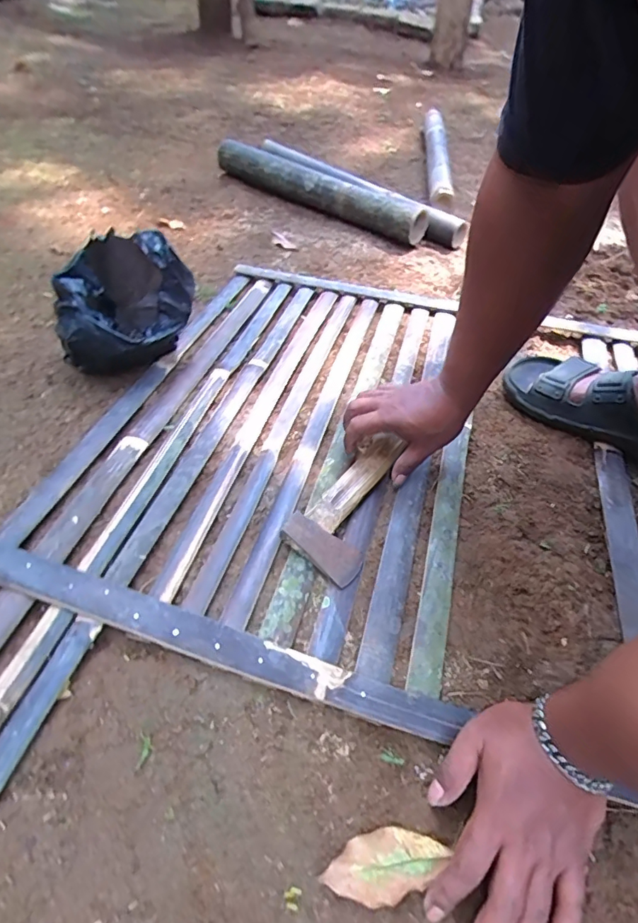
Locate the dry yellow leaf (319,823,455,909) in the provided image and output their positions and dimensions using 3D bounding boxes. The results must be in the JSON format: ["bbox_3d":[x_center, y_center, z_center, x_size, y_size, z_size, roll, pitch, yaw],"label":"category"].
[{"bbox_3d":[0.048,0.296,0.350,0.087,0.005,0.041,-9,50,-12],"label":"dry yellow leaf"}]

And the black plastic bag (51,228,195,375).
[{"bbox_3d":[-0.272,-0.215,0.659,0.172,0.166,0.150,-27,56,-25],"label":"black plastic bag"}]

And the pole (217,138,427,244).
[{"bbox_3d":[-0.028,-0.648,1.119,0.564,0.081,0.075,35,55,24],"label":"pole"}]

